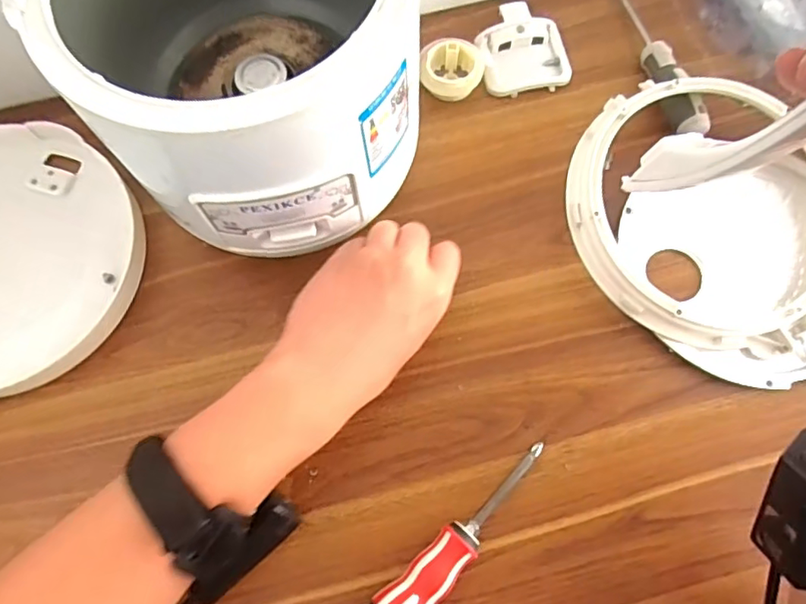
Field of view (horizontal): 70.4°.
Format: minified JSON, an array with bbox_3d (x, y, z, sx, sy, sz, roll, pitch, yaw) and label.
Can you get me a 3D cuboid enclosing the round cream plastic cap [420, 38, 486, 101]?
[{"bbox_3d":[0.041,-0.191,0.469,0.050,0.021,0.044,4,72,3],"label":"round cream plastic cap"}]

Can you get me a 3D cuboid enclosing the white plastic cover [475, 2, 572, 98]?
[{"bbox_3d":[0.099,-0.212,0.477,0.071,0.016,0.077,-12,72,-3],"label":"white plastic cover"}]

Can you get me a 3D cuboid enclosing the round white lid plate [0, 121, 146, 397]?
[{"bbox_3d":[-0.296,-0.032,0.415,0.196,0.030,0.200,0,71,1],"label":"round white lid plate"}]

